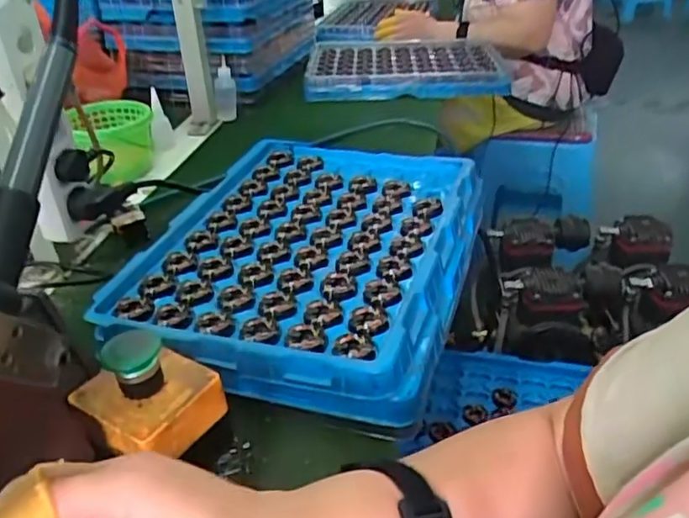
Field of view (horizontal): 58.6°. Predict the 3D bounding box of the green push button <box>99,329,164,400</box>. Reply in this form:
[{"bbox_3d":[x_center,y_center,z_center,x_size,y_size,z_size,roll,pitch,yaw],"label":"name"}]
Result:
[{"bbox_3d":[-0.137,0.068,0.402,0.036,0.039,0.033,-18,36,-21],"label":"green push button"}]

